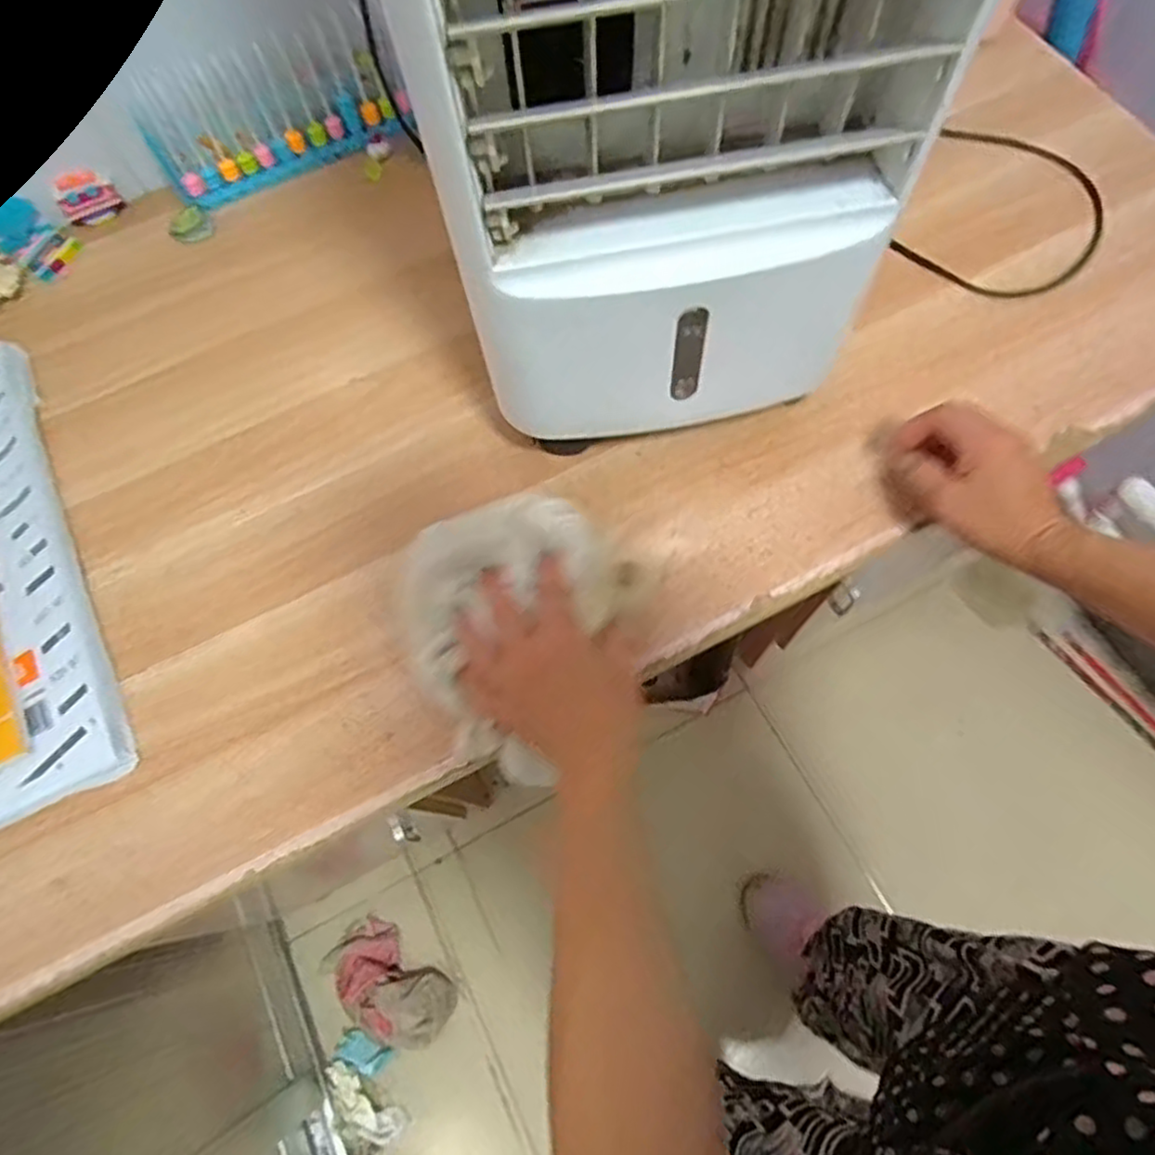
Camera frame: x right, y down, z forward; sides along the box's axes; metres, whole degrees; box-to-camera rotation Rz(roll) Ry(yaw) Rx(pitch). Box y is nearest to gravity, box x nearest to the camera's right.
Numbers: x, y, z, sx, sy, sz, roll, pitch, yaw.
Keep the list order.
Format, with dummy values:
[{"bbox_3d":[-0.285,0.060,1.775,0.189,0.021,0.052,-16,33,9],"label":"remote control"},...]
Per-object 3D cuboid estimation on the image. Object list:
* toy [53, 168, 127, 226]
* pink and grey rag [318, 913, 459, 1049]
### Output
[{"bbox_3d":[-0.426,-0.330,0.609,0.046,0.036,0.021,-32,72,-9],"label":"toy"},{"bbox_3d":[-0.275,0.586,1.002,0.198,0.045,0.116,37,75,14],"label":"pink and grey rag"}]

